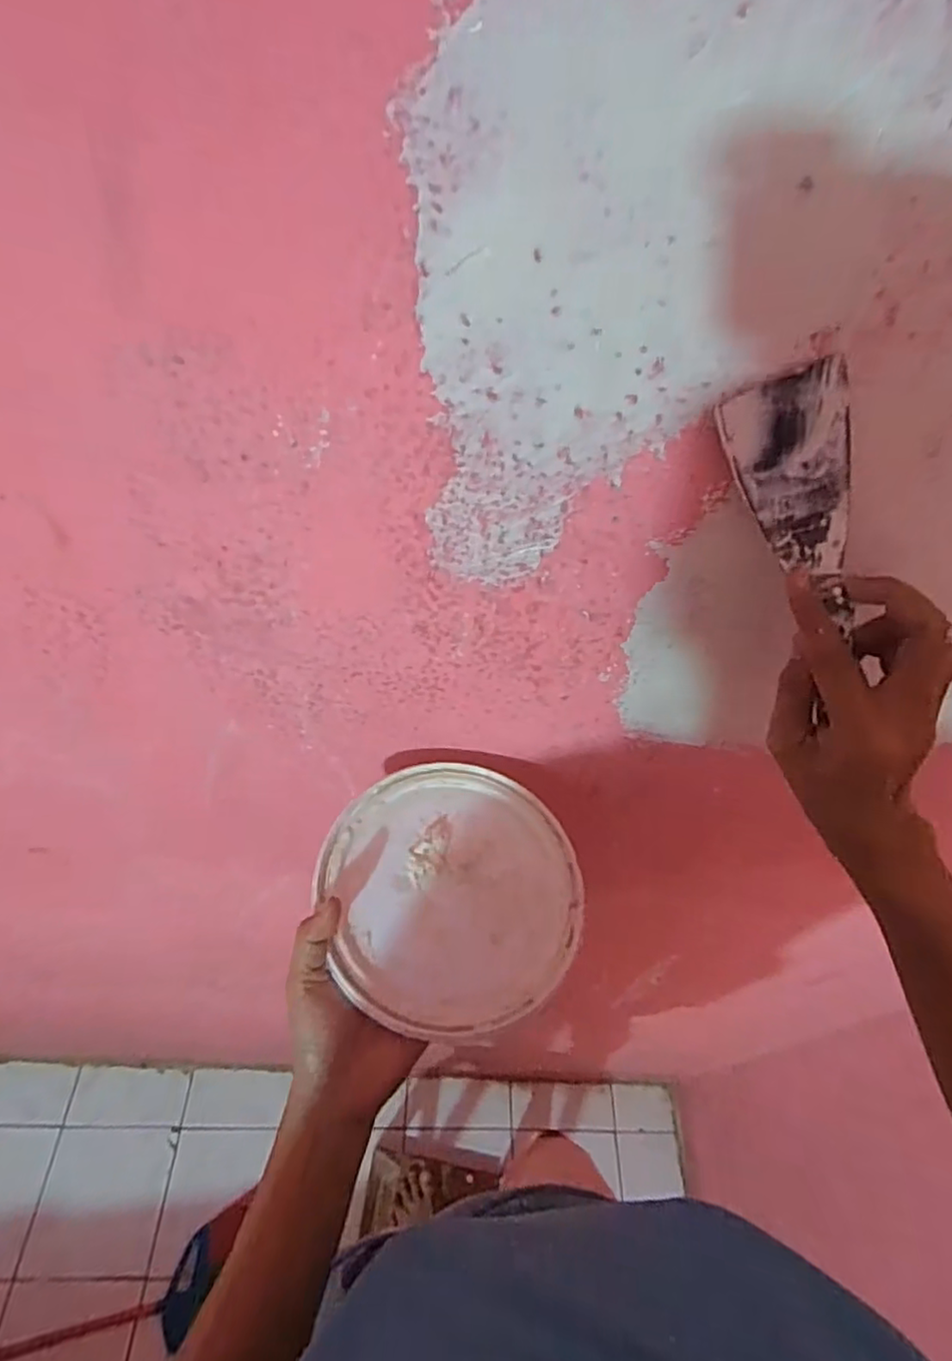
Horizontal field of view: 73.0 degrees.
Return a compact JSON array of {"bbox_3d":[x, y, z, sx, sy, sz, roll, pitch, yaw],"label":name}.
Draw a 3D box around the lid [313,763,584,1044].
[{"bbox_3d":[-0.016,0.141,0.438,0.172,0.024,0.172,3,52,-4],"label":"lid"}]

